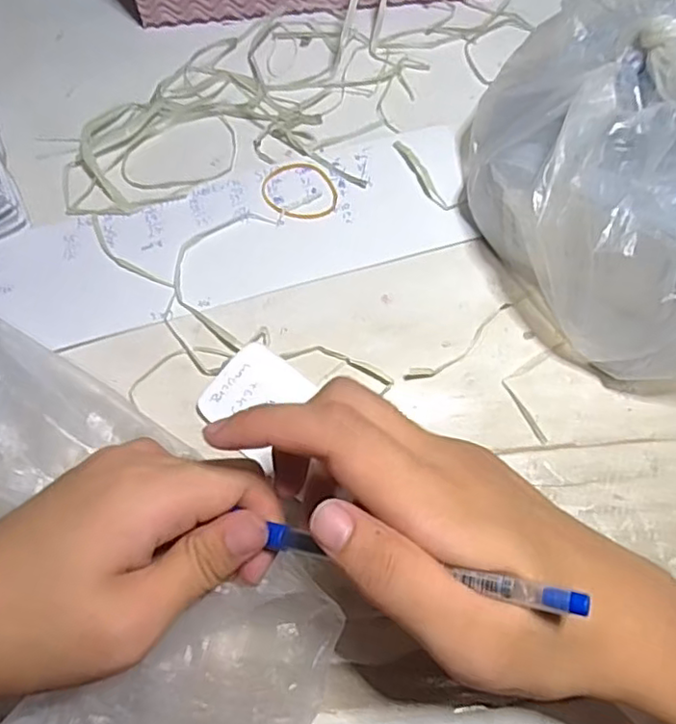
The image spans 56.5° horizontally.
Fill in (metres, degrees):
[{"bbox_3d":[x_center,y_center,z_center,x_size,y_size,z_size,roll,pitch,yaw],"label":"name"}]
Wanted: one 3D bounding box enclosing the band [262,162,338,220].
[{"bbox_3d":[-0.024,-0.107,0.394,0.041,0.004,0.048,-37,72,-15],"label":"band"}]

